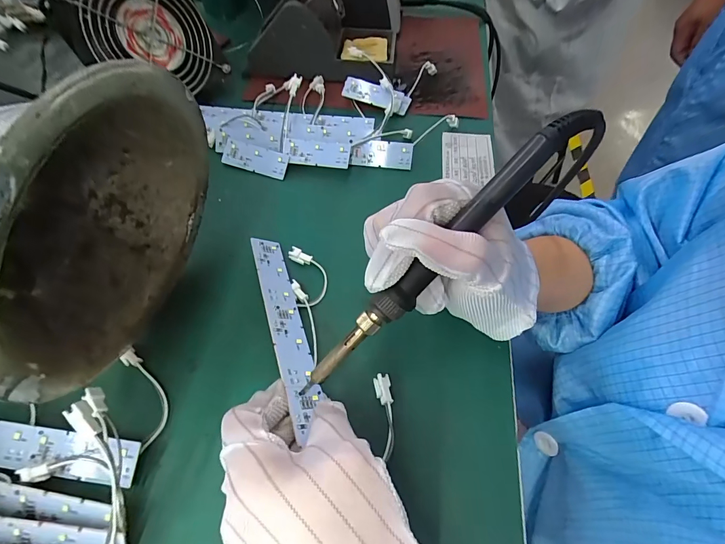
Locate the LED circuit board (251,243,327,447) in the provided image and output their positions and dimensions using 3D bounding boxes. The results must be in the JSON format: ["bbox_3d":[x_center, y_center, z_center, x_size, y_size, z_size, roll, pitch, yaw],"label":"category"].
[{"bbox_3d":[-0.053,0.032,0.253,0.024,0.004,0.155,9,42,-36],"label":"LED circuit board"}]

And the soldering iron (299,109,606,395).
[{"bbox_3d":[0.042,-0.005,0.189,0.200,0.022,0.025,-45,60,11],"label":"soldering iron"}]

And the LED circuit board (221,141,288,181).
[{"bbox_3d":[-0.104,-0.109,0.357,0.065,0.004,0.023,17,96,8],"label":"LED circuit board"}]

